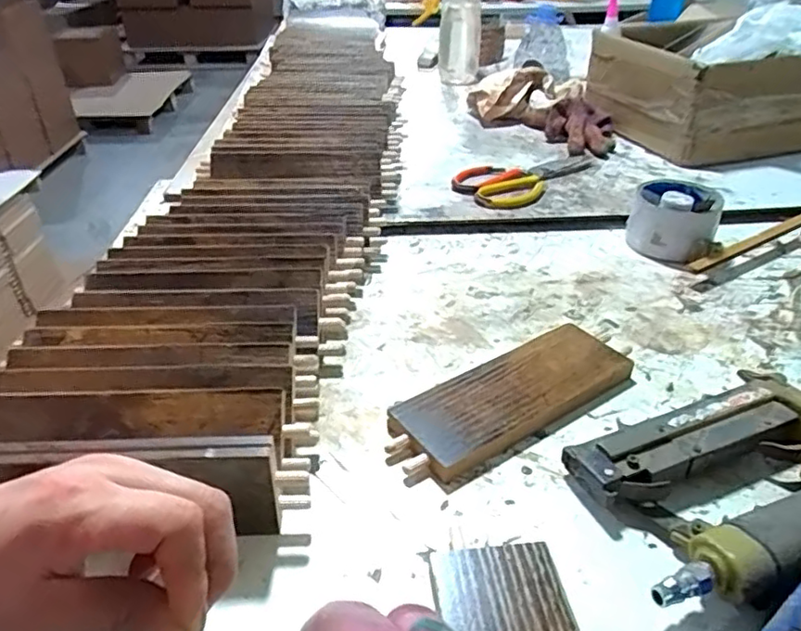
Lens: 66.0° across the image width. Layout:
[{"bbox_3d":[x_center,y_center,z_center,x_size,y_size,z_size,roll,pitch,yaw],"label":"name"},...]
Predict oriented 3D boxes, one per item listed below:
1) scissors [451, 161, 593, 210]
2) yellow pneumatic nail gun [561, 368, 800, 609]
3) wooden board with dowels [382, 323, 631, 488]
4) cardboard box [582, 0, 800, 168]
[{"bbox_3d":[0.140,-0.167,0.762,0.110,0.019,0.184,25,41,31],"label":"scissors"},{"bbox_3d":[0.203,0.096,0.367,0.193,0.042,0.124,-13,36,-19],"label":"yellow pneumatic nail gun"},{"bbox_3d":[0.079,0.058,0.443,0.201,0.018,0.069,-23,40,-31],"label":"wooden board with dowels"},{"bbox_3d":[0.453,-0.332,0.886,0.298,0.128,0.281,-8,35,-13],"label":"cardboard box"}]

